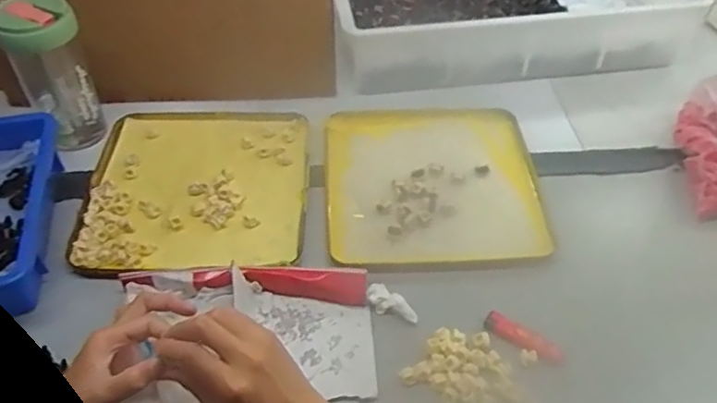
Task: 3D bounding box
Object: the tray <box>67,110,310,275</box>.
[{"bbox_3d":[-0.177,-0.020,0.704,0.236,0.022,0.267,-3,46,-2],"label":"tray"}]

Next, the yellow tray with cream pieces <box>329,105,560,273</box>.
[{"bbox_3d":[0.085,-0.025,0.722,0.242,0.029,0.241,-6,46,-5],"label":"yellow tray with cream pieces"}]

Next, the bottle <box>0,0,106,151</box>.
[{"bbox_3d":[-0.342,-0.141,0.706,0.076,0.174,0.067,-20,49,-18],"label":"bottle"}]

